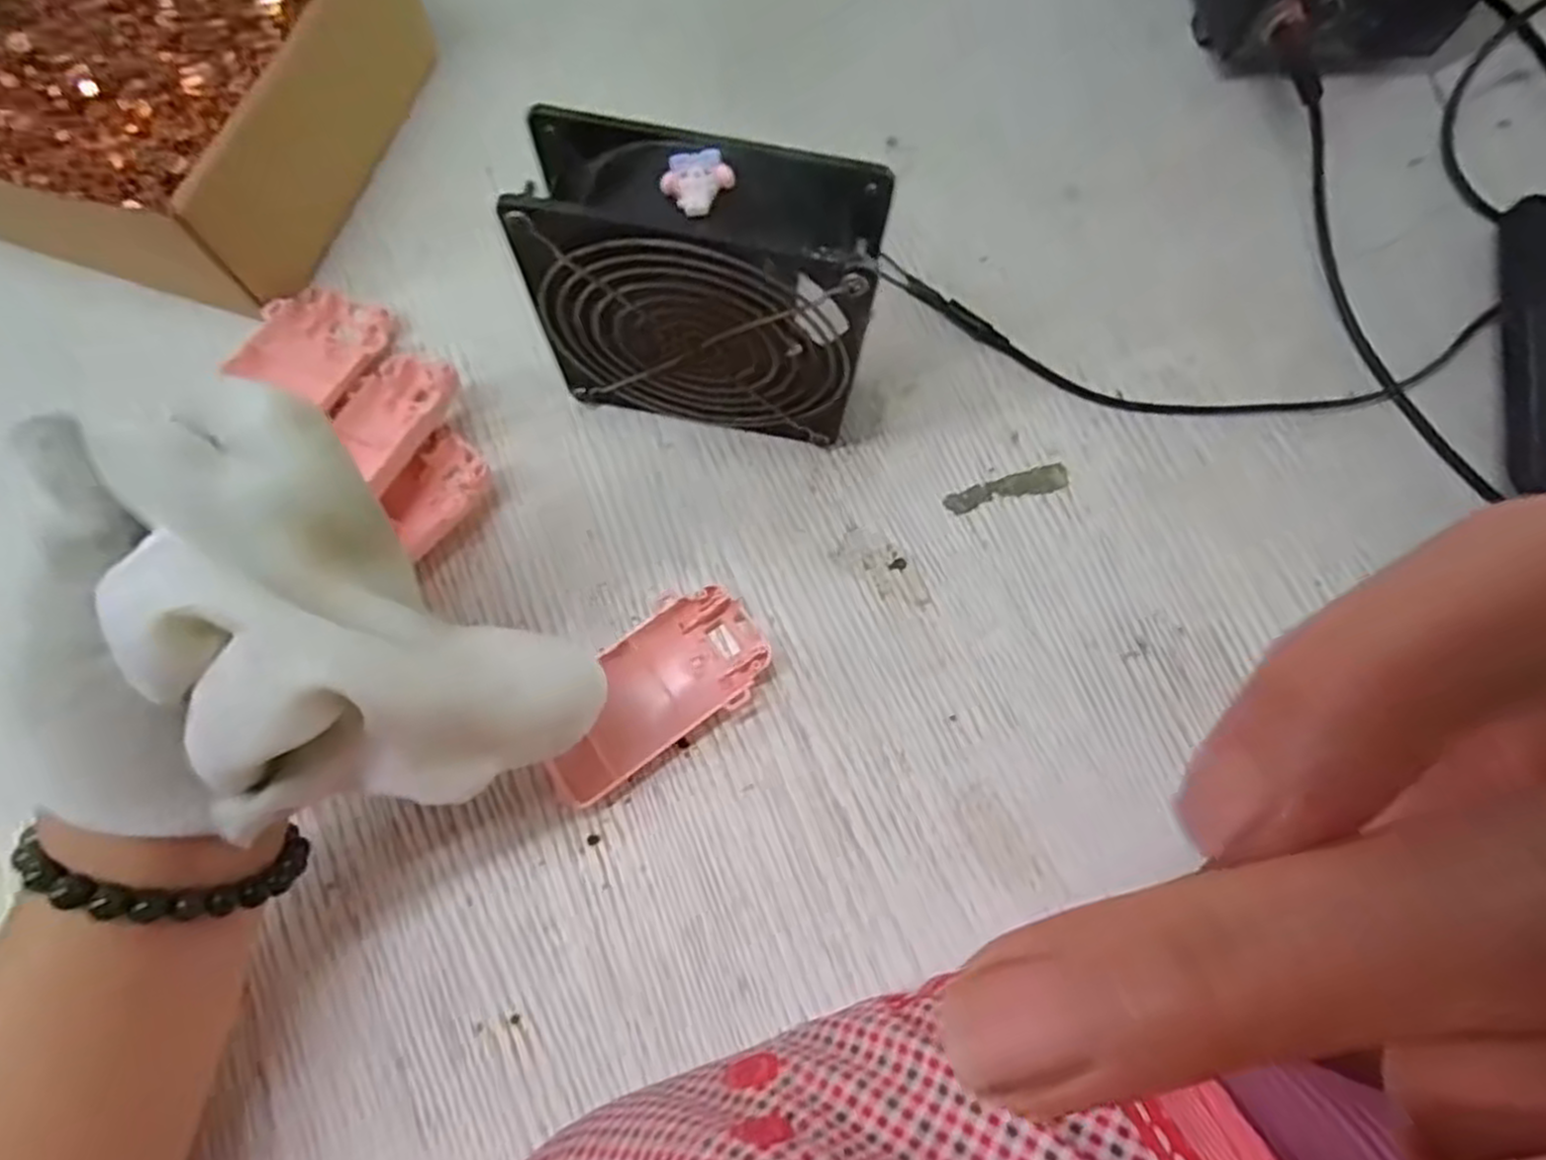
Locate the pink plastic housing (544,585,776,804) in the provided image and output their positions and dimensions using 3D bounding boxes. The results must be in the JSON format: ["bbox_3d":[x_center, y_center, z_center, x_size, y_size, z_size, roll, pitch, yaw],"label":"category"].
[{"bbox_3d":[-0.047,0.043,0.312,0.094,0.016,0.048,-32,77,-10],"label":"pink plastic housing"}]

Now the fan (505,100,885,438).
[{"bbox_3d":[-0.025,-0.105,0.298,0.117,0.127,0.046,10,74,2],"label":"fan"}]

